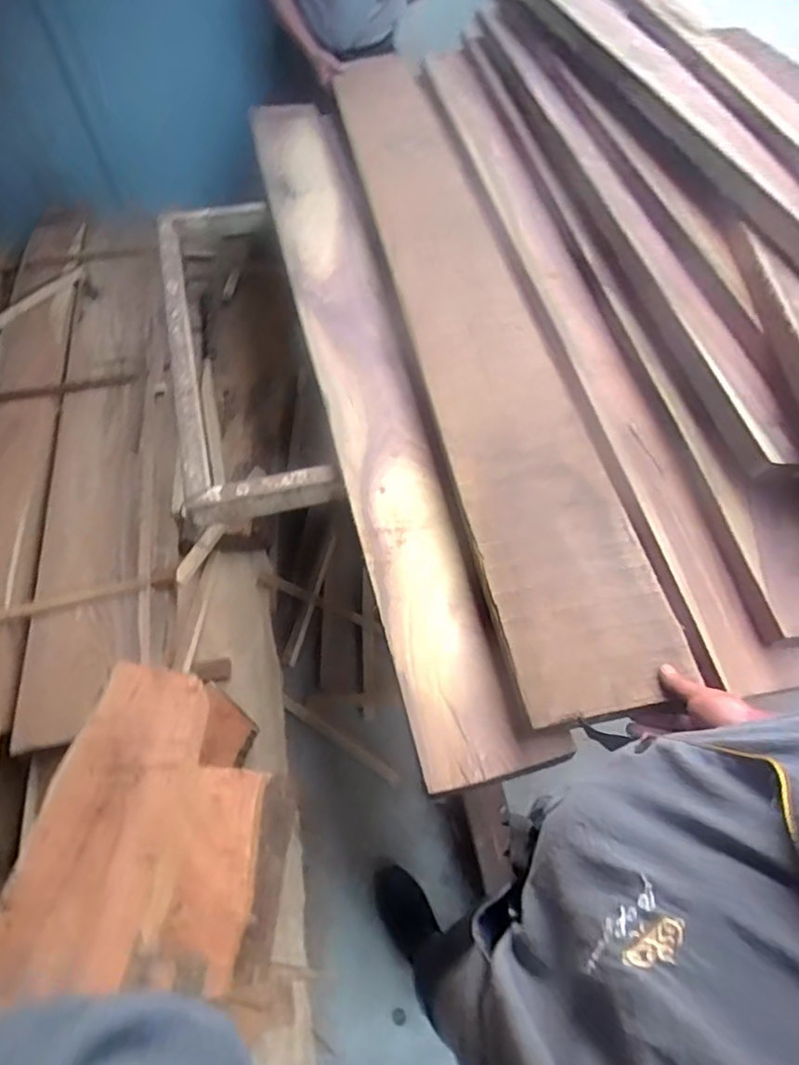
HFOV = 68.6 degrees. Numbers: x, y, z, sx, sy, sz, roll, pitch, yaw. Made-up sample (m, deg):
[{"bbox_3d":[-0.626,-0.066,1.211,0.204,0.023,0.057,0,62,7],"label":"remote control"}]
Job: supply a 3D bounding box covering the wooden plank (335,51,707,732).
[{"bbox_3d":[0.111,-0.540,1.209,0.245,0.030,1.711,-9,56,-3],"label":"wooden plank"}]

